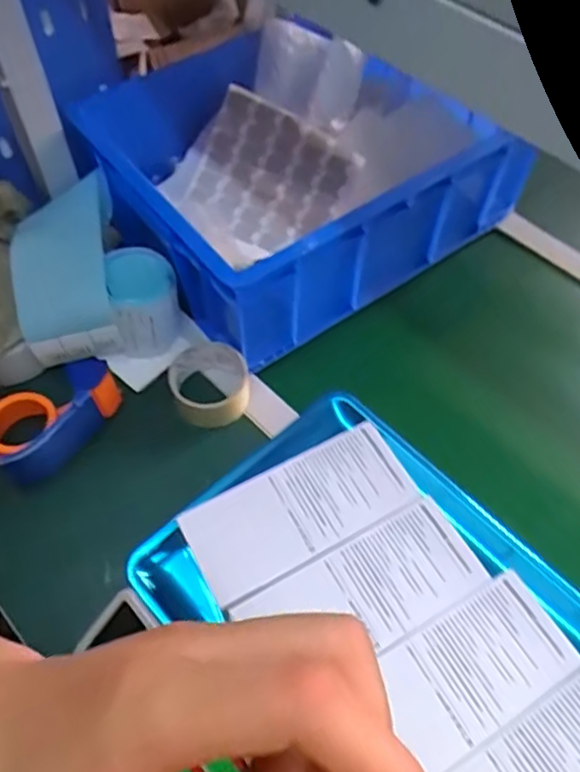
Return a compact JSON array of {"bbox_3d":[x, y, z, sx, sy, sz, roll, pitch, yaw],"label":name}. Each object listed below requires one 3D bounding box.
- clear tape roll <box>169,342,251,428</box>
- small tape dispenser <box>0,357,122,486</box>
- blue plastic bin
[{"bbox_3d":[-0.084,0.000,0.654,0.081,0.046,0.081,1,57,-1],"label":"clear tape roll"},{"bbox_3d":[-0.242,0.030,0.625,0.084,0.059,0.139,36,63,19],"label":"small tape dispenser"},{"bbox_3d":[0.023,-0.261,0.760,0.438,0.160,0.320,-32,64,-21],"label":"blue plastic bin"}]

